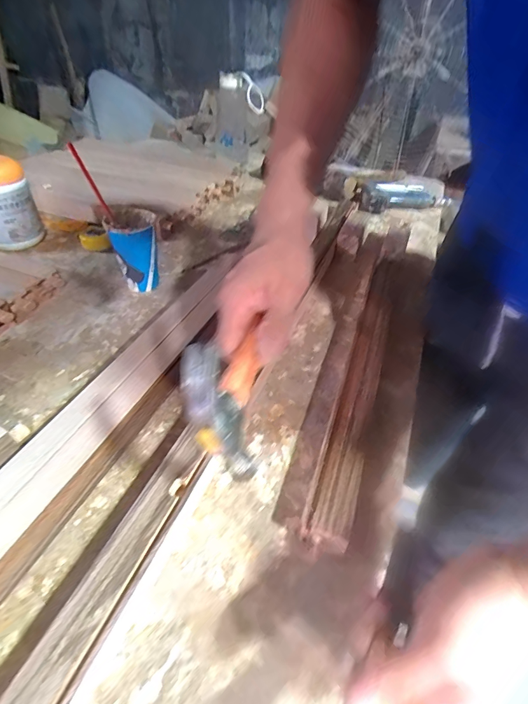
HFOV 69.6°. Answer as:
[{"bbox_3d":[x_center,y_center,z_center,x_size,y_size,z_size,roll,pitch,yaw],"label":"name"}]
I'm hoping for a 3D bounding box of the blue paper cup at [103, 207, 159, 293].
[{"bbox_3d":[-0.215,-0.167,0.651,0.076,0.127,0.088,-12,45,-13],"label":"blue paper cup"}]

